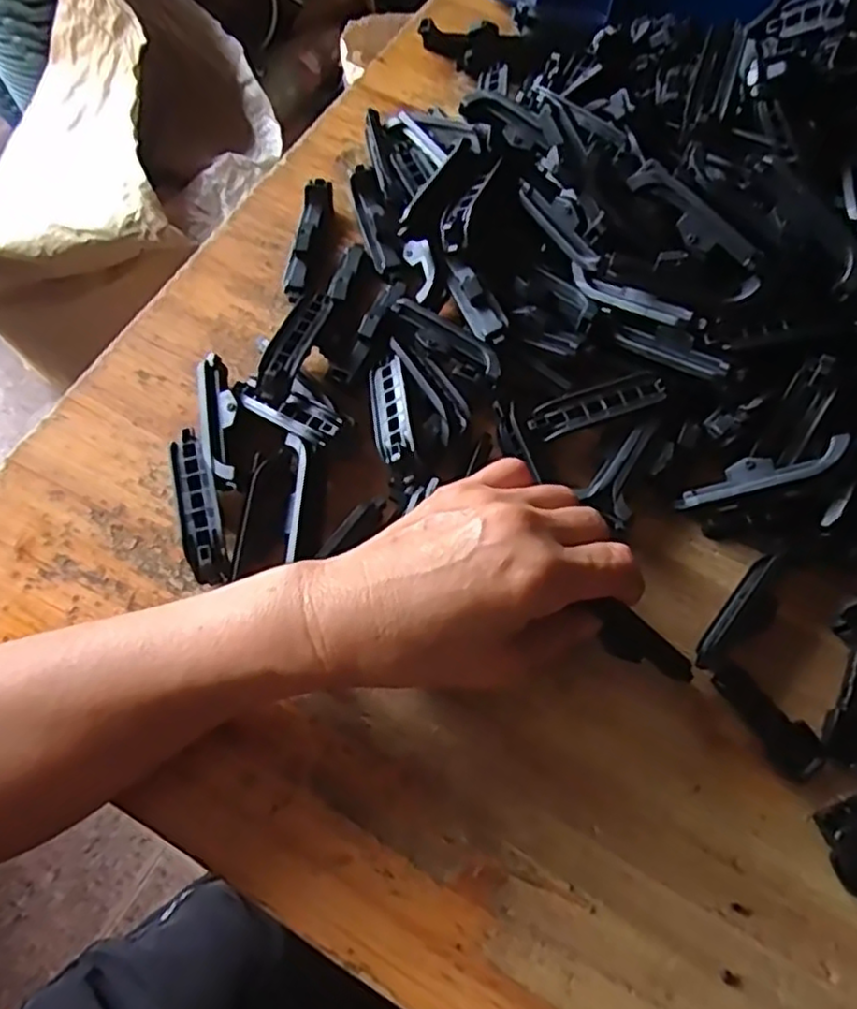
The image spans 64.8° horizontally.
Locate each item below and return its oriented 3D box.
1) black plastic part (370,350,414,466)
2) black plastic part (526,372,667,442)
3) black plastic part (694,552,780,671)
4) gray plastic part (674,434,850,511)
[{"bbox_3d":[-0.019,-0.047,0.323,0.017,0.009,0.066,-6,54,-2],"label":"black plastic part"},{"bbox_3d":[0.080,-0.048,0.323,0.065,0.007,0.018,-16,69,-8],"label":"black plastic part"},{"bbox_3d":[0.134,0.046,0.296,0.007,0.017,0.059,34,73,12],"label":"black plastic part"},{"bbox_3d":[0.146,-0.014,0.300,0.072,0.006,0.015,-20,67,25],"label":"gray plastic part"}]

